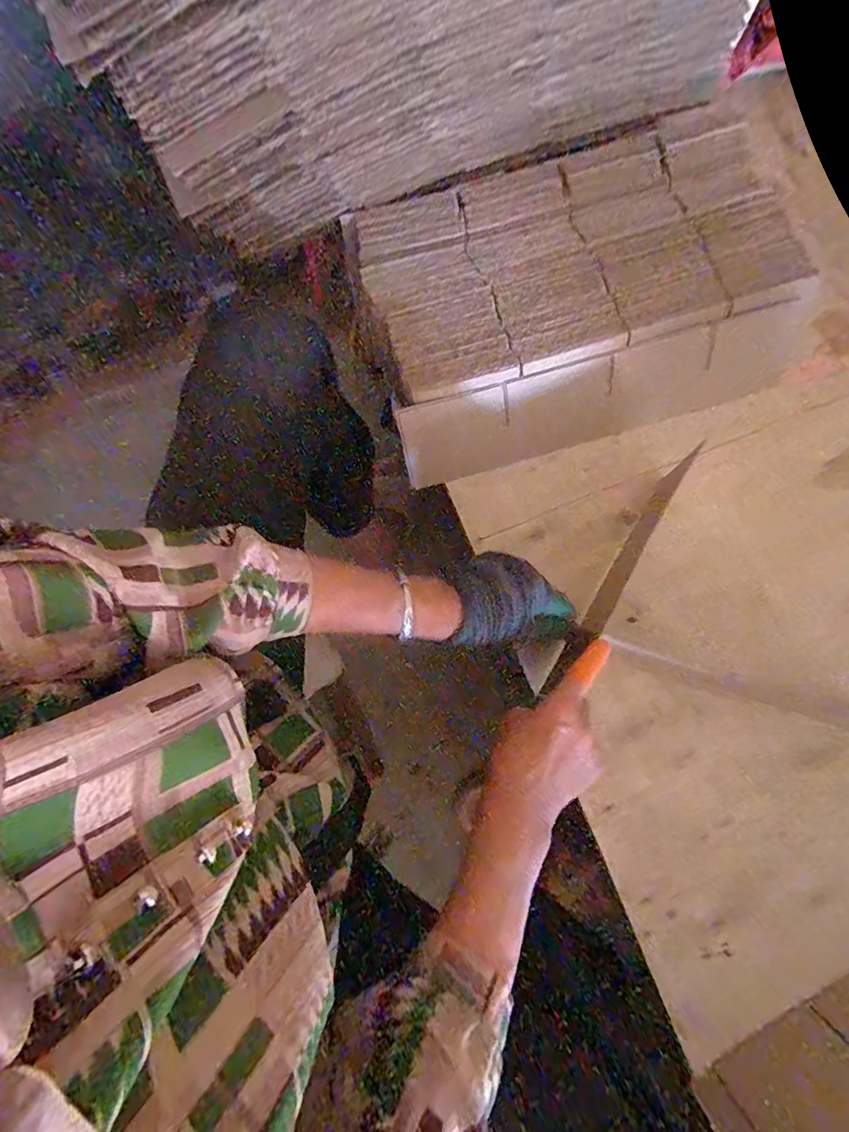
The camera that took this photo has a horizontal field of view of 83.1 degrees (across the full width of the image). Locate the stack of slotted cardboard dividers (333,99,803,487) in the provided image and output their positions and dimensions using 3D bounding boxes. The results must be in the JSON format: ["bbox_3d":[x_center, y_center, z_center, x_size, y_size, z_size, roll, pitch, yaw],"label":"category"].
[{"bbox_3d":[0.190,-0.322,0.585,0.513,0.106,0.308,-17,84,-1],"label":"stack of slotted cardboard dividers"}]

